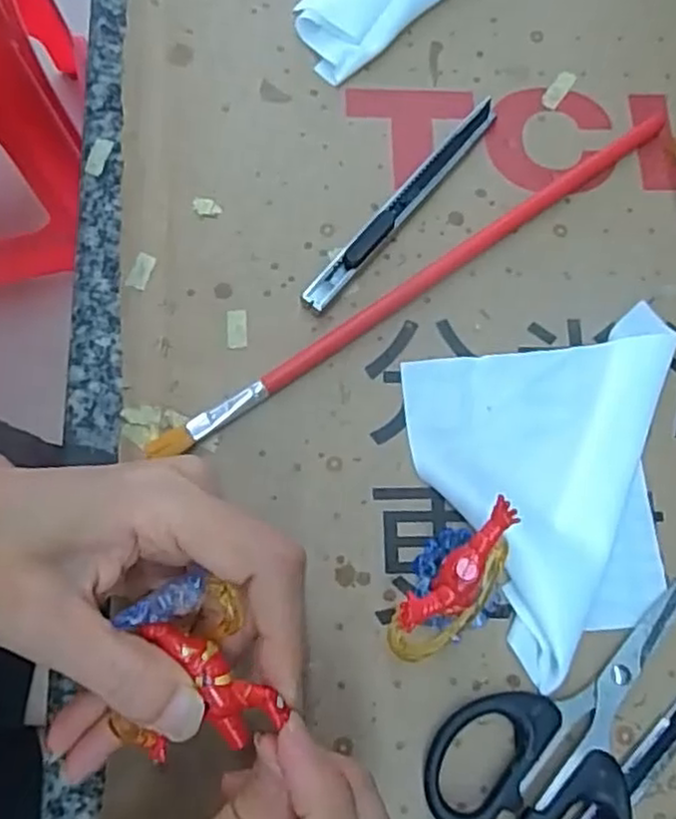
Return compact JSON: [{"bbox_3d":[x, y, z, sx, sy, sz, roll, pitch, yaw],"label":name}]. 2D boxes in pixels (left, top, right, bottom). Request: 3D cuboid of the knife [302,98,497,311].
[{"bbox_3d":[0.028,-0.088,0.299,0.010,0.012,0.123,38,77,9],"label":"knife"}]

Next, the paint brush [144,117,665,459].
[{"bbox_3d":[0.037,-0.055,0.292,0.257,0.009,0.009,-34,78,-10],"label":"paint brush"}]

